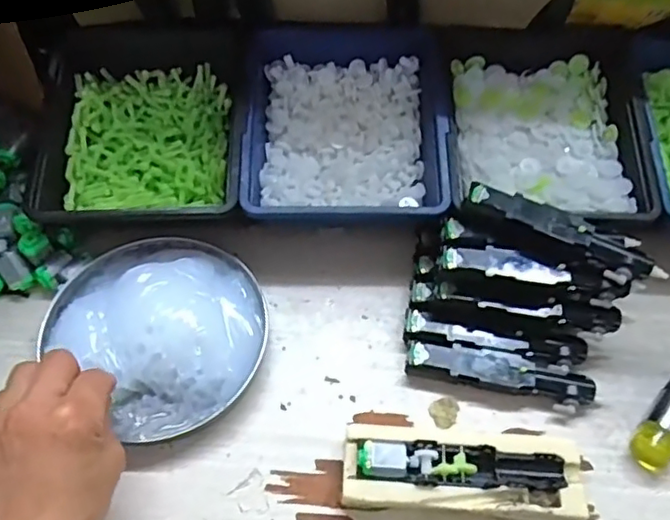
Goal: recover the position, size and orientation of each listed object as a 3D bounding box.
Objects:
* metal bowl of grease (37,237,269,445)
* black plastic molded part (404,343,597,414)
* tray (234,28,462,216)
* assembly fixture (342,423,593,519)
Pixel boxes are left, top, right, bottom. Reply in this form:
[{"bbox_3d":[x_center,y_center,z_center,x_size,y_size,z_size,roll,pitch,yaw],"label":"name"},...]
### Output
[{"bbox_3d":[-0.116,0.041,0.407,0.142,0.027,0.125,36,64,19],"label":"metal bowl of grease"},{"bbox_3d":[0.107,0.076,0.394,0.119,0.020,0.027,12,59,5],"label":"black plastic molded part"},{"bbox_3d":[0.008,-0.103,0.452,0.149,0.040,0.164,0,58,-2],"label":"tray"},{"bbox_3d":[0.076,0.124,0.360,0.139,0.029,0.052,5,58,1],"label":"assembly fixture"}]

